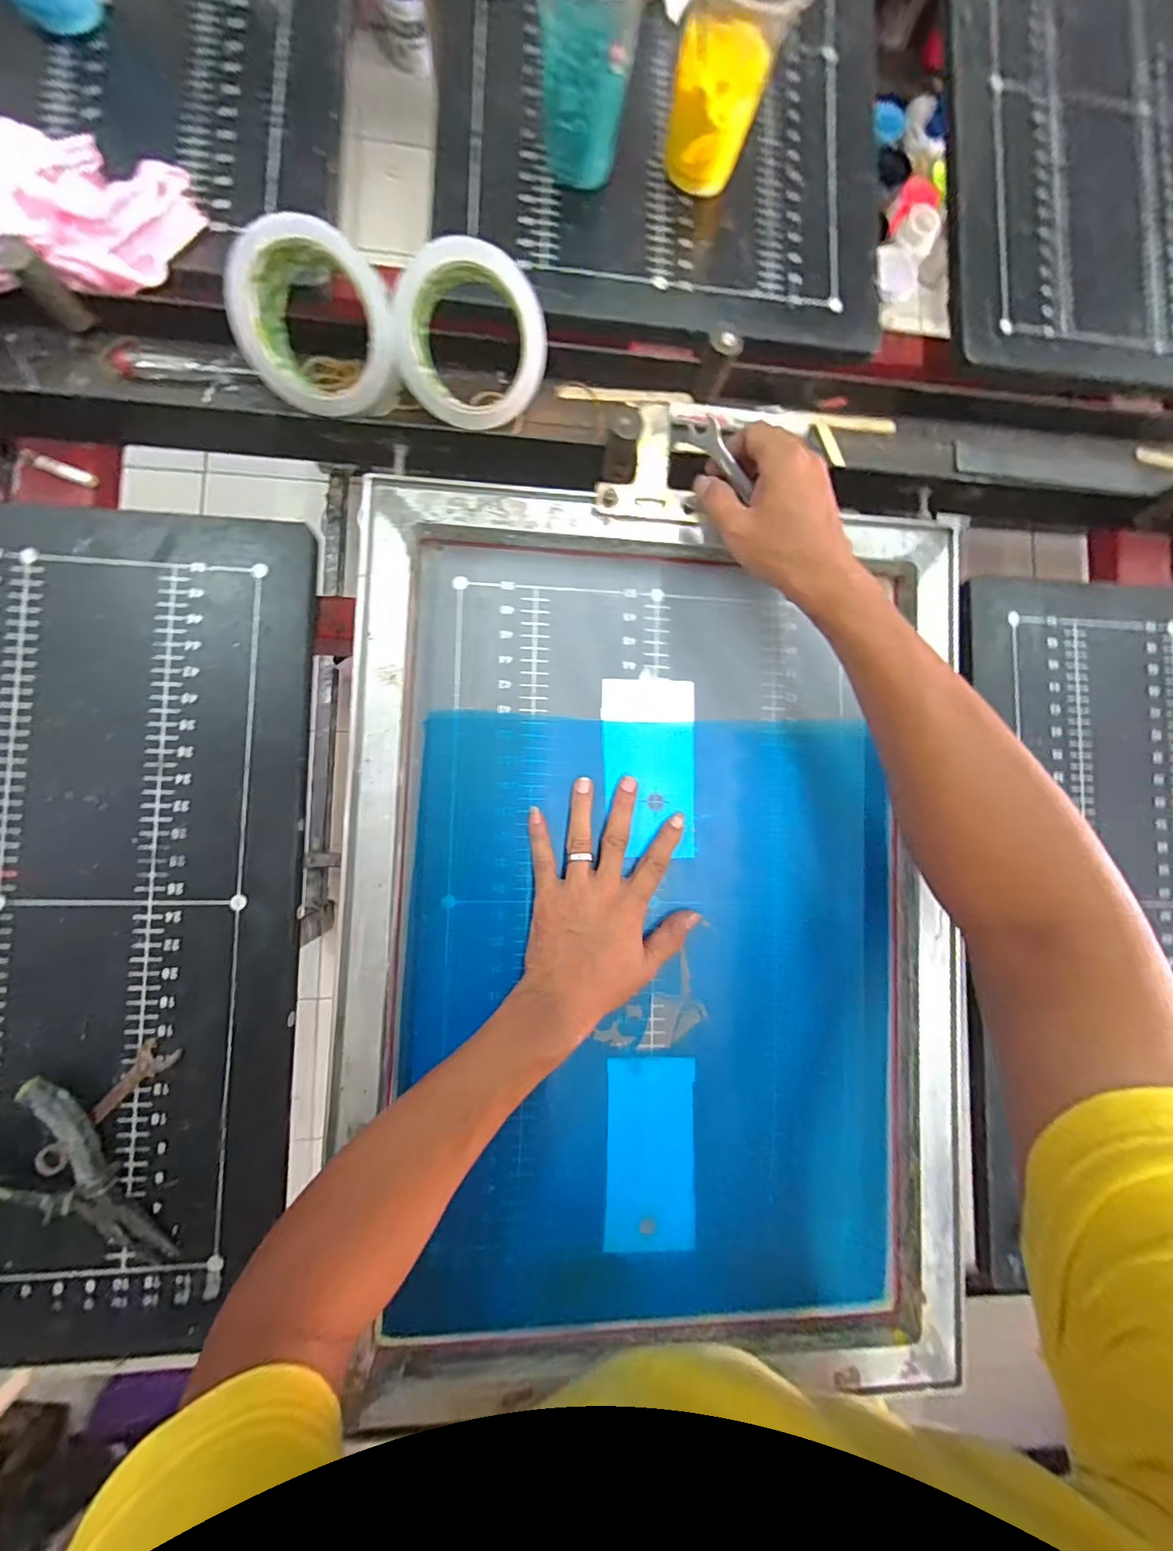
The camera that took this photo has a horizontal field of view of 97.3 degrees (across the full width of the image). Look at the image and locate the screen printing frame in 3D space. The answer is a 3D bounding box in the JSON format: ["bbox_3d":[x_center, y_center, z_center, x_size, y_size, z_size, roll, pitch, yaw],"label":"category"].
[{"bbox_3d":[0.063,0.107,0.398,0.477,0.040,0.642,2,85,-6],"label":"screen printing frame"}]

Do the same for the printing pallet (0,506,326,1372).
[{"bbox_3d":[-0.407,0.096,0.363,0.403,0.026,0.570,1,85,-6],"label":"printing pallet"}]

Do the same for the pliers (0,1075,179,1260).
[{"bbox_3d":[-0.346,0.279,0.339,0.075,0.021,0.147,-34,90,-7],"label":"pliers"}]

